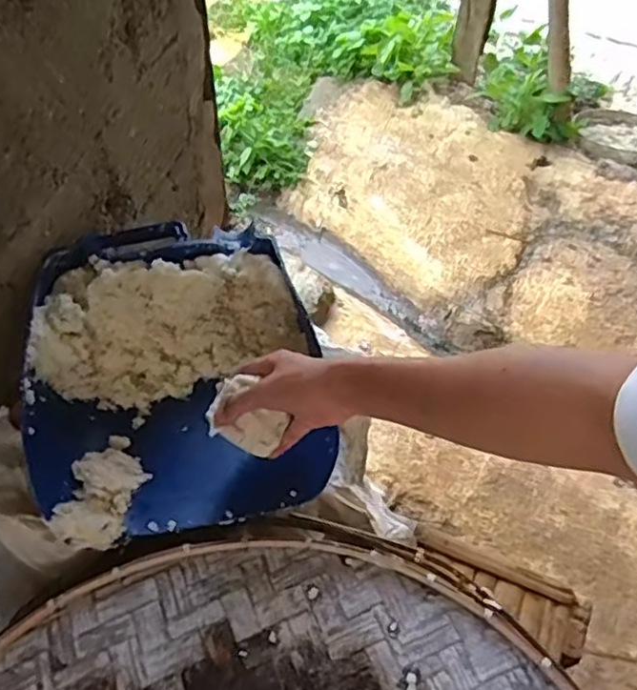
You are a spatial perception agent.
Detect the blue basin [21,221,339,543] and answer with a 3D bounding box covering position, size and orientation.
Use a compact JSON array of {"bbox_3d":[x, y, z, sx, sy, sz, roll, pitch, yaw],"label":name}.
[{"bbox_3d":[-0.156,0.029,0.718,0.300,0.105,0.317,-5,58,-7],"label":"blue basin"}]

